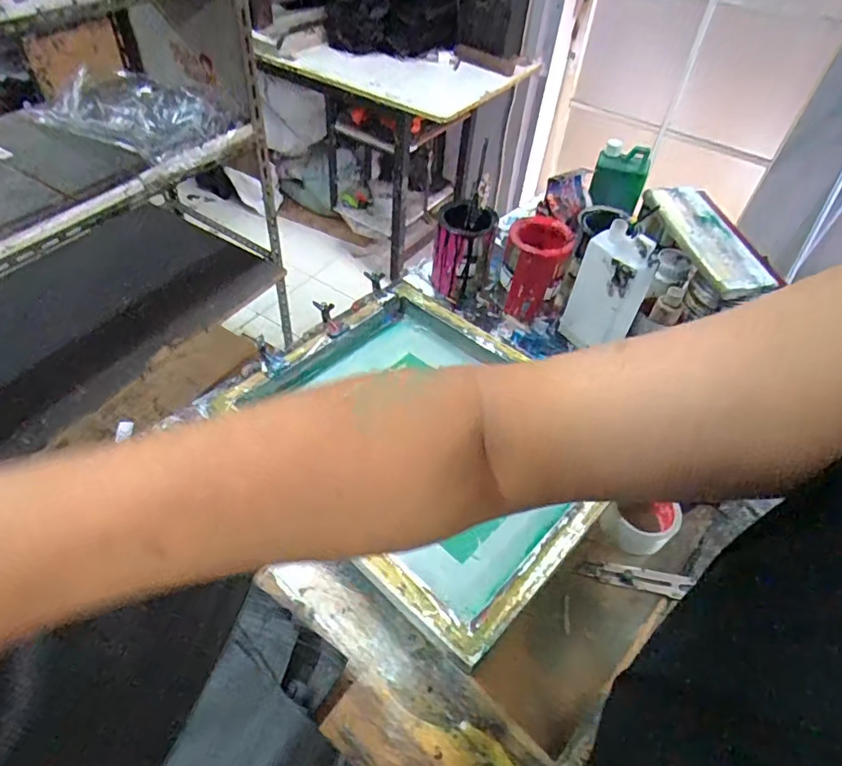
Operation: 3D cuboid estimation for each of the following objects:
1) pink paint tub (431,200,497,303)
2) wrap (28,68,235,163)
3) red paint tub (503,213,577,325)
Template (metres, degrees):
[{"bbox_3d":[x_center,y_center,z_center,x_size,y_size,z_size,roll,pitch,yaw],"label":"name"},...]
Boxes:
[{"bbox_3d":[0.076,-0.240,0.973,0.096,0.148,0.102,2,49,-3],"label":"pink paint tub"},{"bbox_3d":[-0.685,-0.668,1.302,0.484,0.063,0.326,27,53,18],"label":"wrap"},{"bbox_3d":[0.197,-0.198,0.942,0.108,0.162,0.099,16,50,9],"label":"red paint tub"}]

